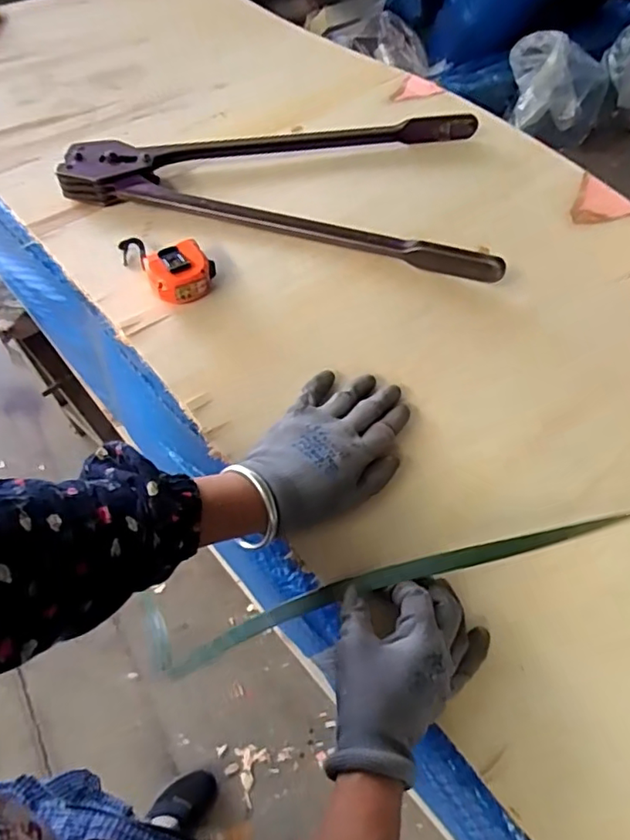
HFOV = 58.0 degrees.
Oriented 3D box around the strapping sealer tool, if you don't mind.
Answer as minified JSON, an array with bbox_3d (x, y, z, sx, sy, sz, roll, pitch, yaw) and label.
[{"bbox_3d":[-0.029,-0.308,0.703,0.513,0.066,0.287,11,55,5],"label":"strapping sealer tool"}]

